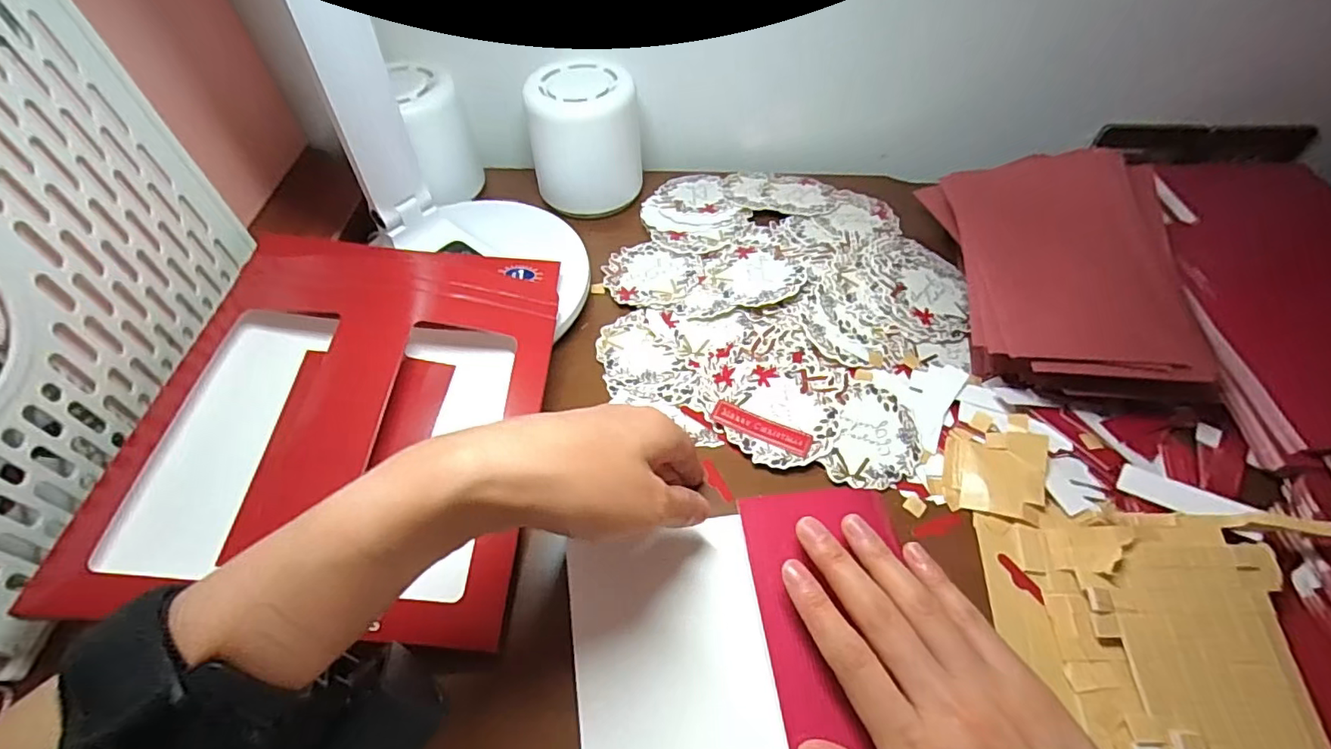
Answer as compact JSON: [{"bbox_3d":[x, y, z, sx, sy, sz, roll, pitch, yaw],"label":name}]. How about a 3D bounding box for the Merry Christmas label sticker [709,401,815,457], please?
[{"bbox_3d":[0.056,0.031,0.332,0.058,0.004,0.016,22,67,16],"label":"Merry Christmas label sticker"}]

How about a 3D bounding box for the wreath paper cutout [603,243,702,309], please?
[{"bbox_3d":[-0.012,-0.072,0.416,0.075,0.004,0.062,22,57,26],"label":"wreath paper cutout"}]

